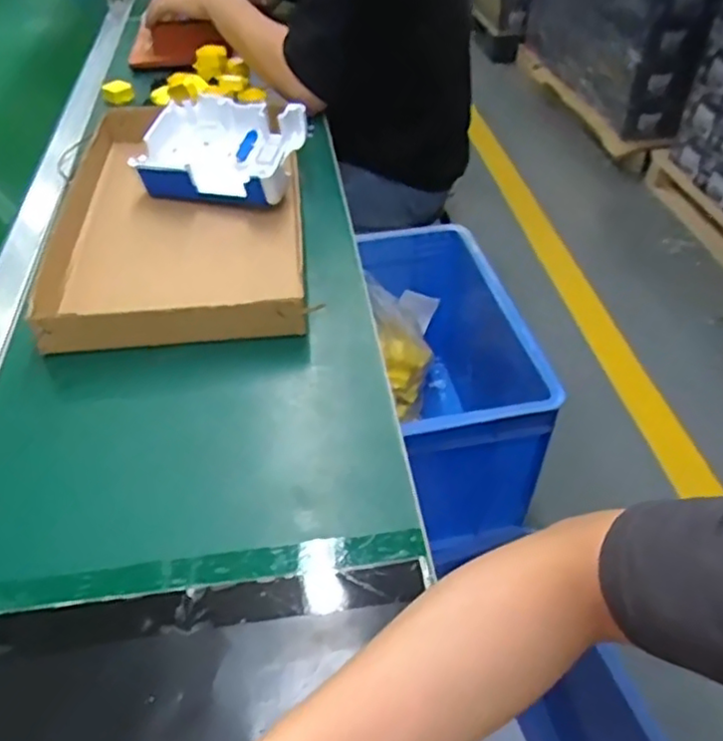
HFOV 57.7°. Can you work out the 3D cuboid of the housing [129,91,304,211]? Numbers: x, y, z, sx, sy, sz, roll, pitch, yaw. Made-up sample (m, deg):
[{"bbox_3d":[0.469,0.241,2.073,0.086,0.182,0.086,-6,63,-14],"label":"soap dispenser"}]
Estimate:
[{"bbox_3d":[-0.168,-0.271,0.809,0.187,0.062,0.155,8,61,13],"label":"housing"}]

